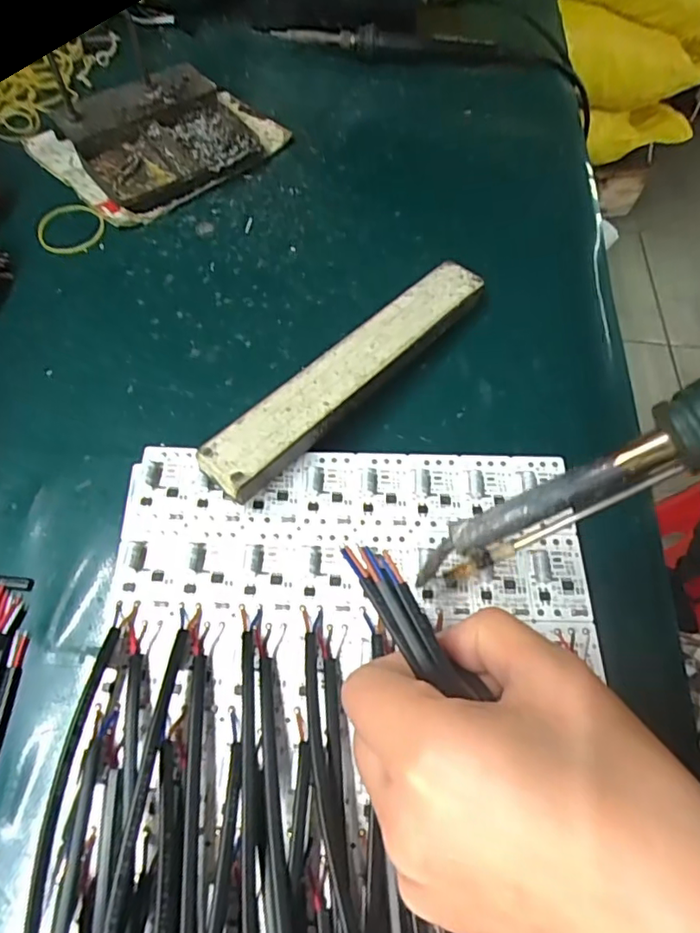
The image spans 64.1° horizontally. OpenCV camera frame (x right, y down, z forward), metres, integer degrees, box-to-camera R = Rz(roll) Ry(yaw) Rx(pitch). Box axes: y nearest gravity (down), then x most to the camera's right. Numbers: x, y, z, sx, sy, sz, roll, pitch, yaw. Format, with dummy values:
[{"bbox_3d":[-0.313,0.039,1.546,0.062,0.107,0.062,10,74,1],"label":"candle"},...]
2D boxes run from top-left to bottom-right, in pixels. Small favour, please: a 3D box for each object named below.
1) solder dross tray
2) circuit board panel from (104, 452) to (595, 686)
[{"bbox_3d":[-0.132,-0.235,0.394,0.147,0.033,0.112,-37,69,-21],"label":"solder dross tray"},{"bbox_3d":[0.002,0.031,0.254,0.204,0.006,0.099,3,62,-1],"label":"circuit board panel"}]

